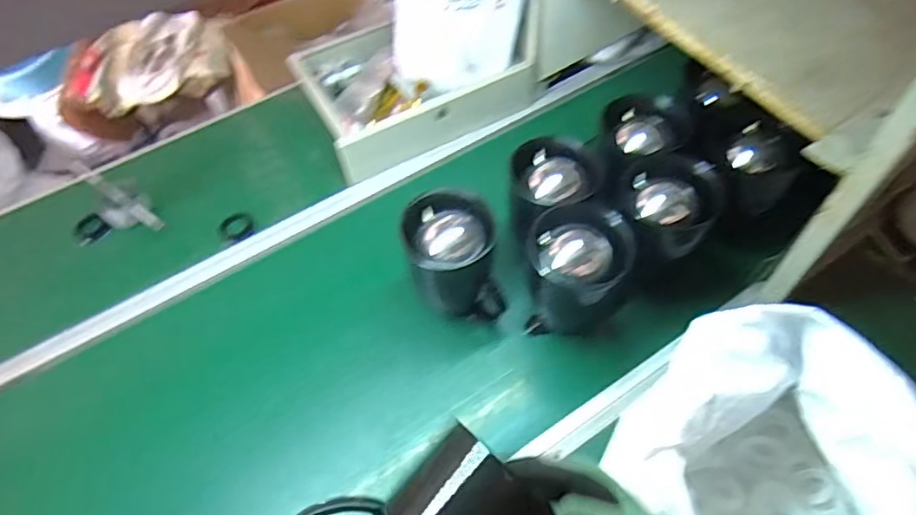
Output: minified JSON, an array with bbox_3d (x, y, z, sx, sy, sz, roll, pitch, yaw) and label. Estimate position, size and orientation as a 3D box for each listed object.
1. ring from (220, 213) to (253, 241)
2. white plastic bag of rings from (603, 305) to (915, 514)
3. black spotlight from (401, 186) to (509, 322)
[{"bbox_3d":[-0.387,-0.057,0.999,0.049,0.016,0.050,-2,55,3],"label":"ring"},{"bbox_3d":[0.323,0.245,0.610,0.302,0.207,0.346,-5,55,1],"label":"white plastic bag of rings"},{"bbox_3d":[-0.006,0.008,0.809,0.118,0.178,0.111,-2,55,3],"label":"black spotlight"}]

